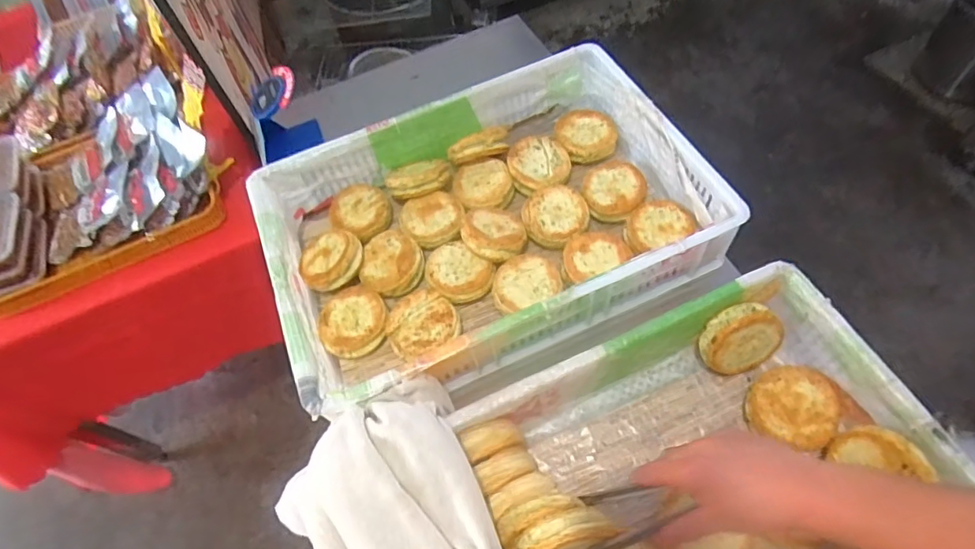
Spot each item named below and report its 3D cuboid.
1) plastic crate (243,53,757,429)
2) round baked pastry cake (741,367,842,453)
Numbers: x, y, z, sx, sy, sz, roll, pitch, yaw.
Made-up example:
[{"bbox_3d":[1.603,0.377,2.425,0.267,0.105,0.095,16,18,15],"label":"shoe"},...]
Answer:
[{"bbox_3d":[-0.010,-0.086,0.779,0.591,0.132,0.407,-23,60,-8],"label":"plastic crate"},{"bbox_3d":[0.359,0.152,0.626,0.095,0.025,0.089,-3,59,4],"label":"round baked pastry cake"}]

